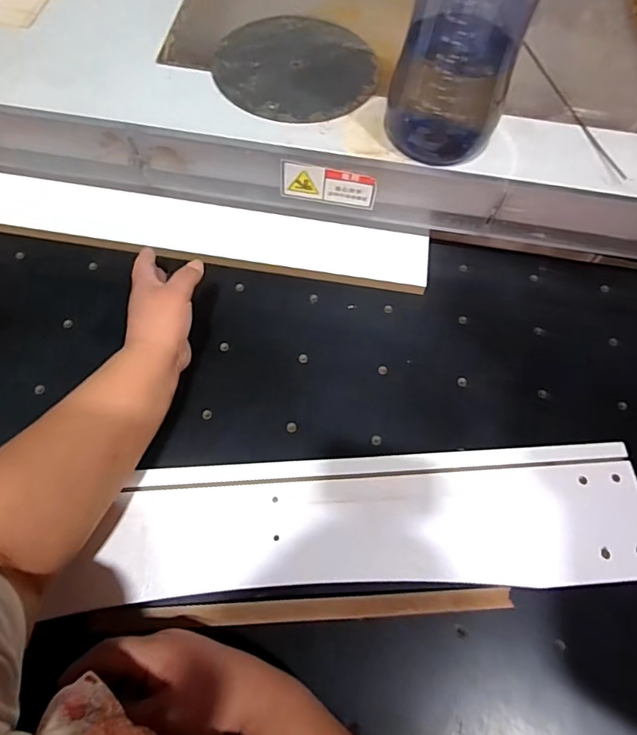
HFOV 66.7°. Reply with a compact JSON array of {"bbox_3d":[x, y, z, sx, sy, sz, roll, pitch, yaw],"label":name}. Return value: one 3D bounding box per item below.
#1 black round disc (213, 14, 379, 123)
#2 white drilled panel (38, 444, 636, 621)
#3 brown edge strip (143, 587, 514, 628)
[{"bbox_3d":[-0.026,-0.336,0.539,0.170,0.005,0.180,1,65,-2],"label":"black round disc"},{"bbox_3d":[-0.036,0.141,0.417,0.662,0.024,0.116,-3,66,-3],"label":"white drilled panel"},{"bbox_3d":[0.014,0.201,0.405,0.297,0.018,0.020,-2,64,-4],"label":"brown edge strip"}]

